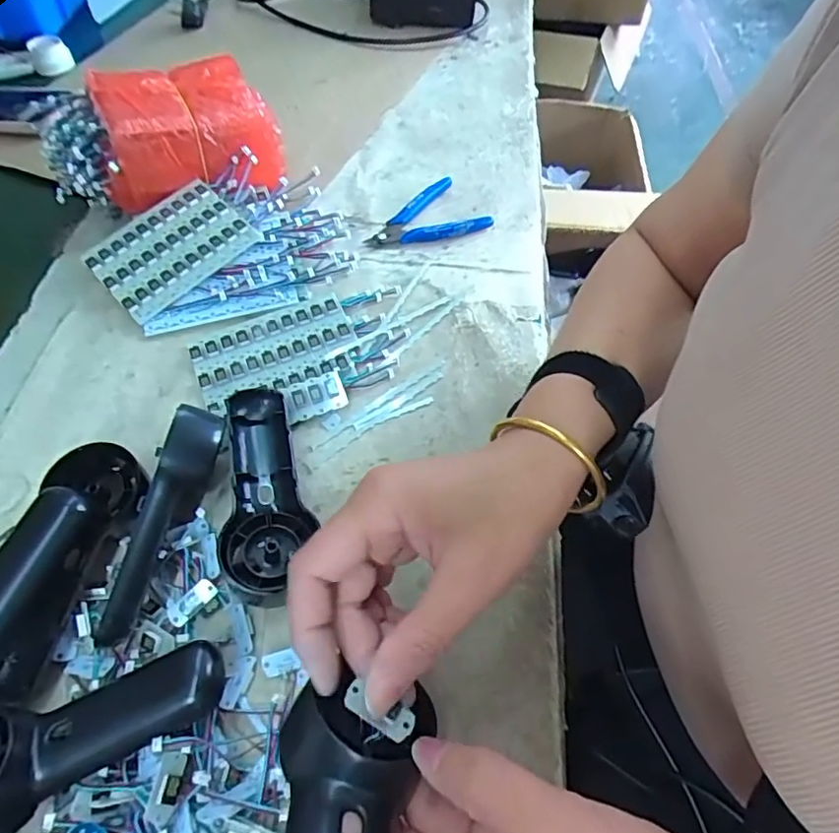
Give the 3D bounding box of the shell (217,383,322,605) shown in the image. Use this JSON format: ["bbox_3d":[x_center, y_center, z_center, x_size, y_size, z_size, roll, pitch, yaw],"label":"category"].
[{"bbox_3d":[-0.102,0.049,0.386,0.053,0.029,0.145,-9,58,-8],"label":"shell"}]

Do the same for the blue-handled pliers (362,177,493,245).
[{"bbox_3d":[0.005,-0.183,0.548,0.109,0.014,0.075,-30,63,-20],"label":"blue-handled pliers"}]

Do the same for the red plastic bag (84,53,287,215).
[{"bbox_3d":[-0.213,-0.271,0.541,0.154,0.074,0.120,-13,58,-11],"label":"red plastic bag"}]

